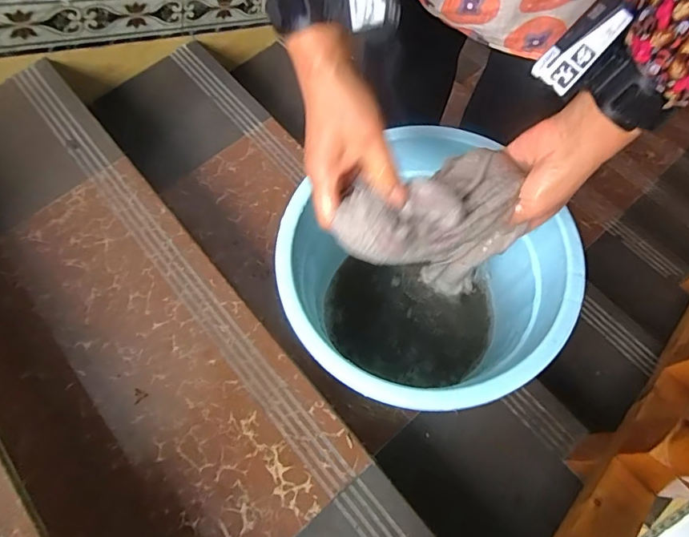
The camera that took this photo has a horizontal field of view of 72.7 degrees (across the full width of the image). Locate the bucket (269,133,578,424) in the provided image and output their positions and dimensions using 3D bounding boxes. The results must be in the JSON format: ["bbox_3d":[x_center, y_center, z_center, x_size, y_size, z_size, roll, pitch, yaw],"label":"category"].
[{"bbox_3d":[0.093,0.037,0.601,0.300,0.237,0.293,-1,68,2],"label":"bucket"}]

